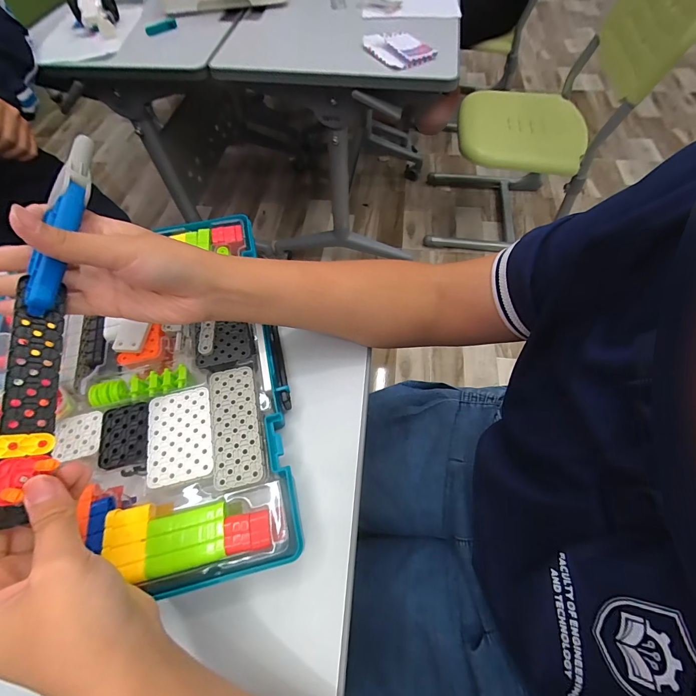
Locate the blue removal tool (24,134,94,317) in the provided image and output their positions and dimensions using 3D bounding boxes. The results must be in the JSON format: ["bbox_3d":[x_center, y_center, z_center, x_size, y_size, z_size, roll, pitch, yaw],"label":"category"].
[{"bbox_3d":[-0.190,-0.086,0.223,0.020,0.016,0.130,3,76,3],"label":"blue removal tool"}]

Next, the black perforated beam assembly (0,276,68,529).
[{"bbox_3d":[-0.196,0.028,0.199,0.029,0.041,0.134,-4,69,0],"label":"black perforated beam assembly"}]

